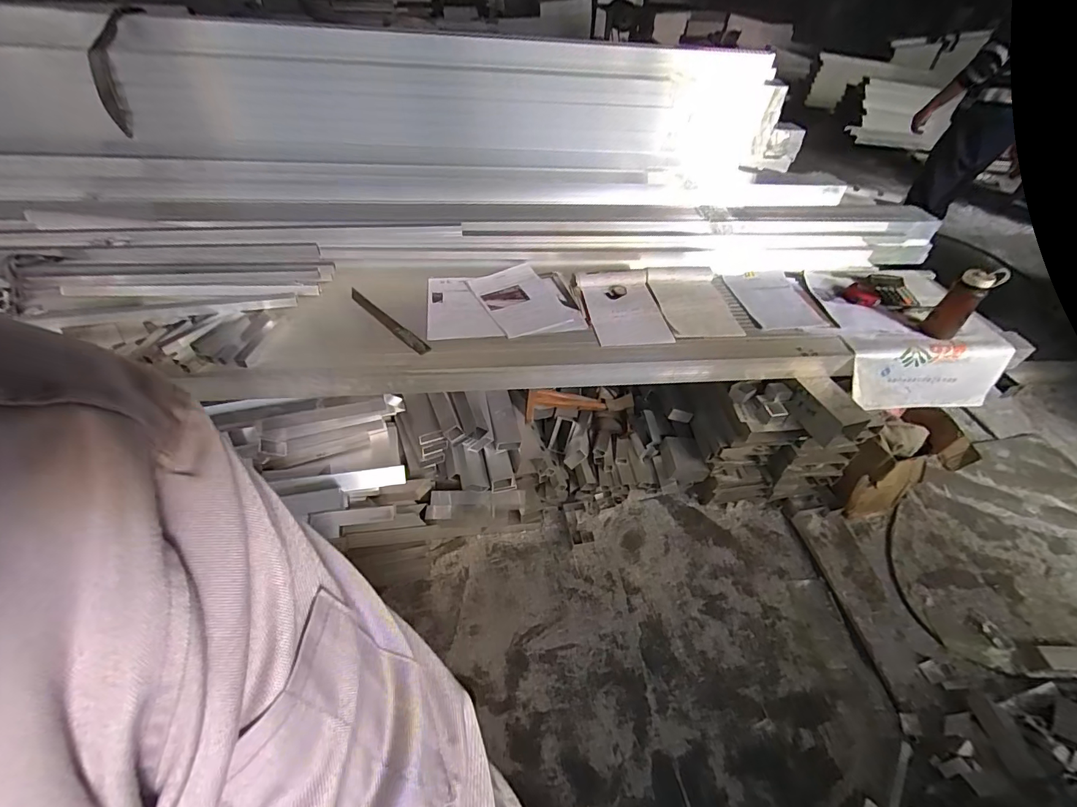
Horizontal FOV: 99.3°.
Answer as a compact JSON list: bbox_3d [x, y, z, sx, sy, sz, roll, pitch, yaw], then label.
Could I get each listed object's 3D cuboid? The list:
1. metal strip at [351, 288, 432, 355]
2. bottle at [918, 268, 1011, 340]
[{"bbox_3d":[-0.418,-0.231,1.261,0.035,0.009,0.365,-35,58,-30],"label":"metal strip"},{"bbox_3d":[1.162,-0.277,1.259,0.093,0.194,0.082,-26,54,-25],"label":"bottle"}]

